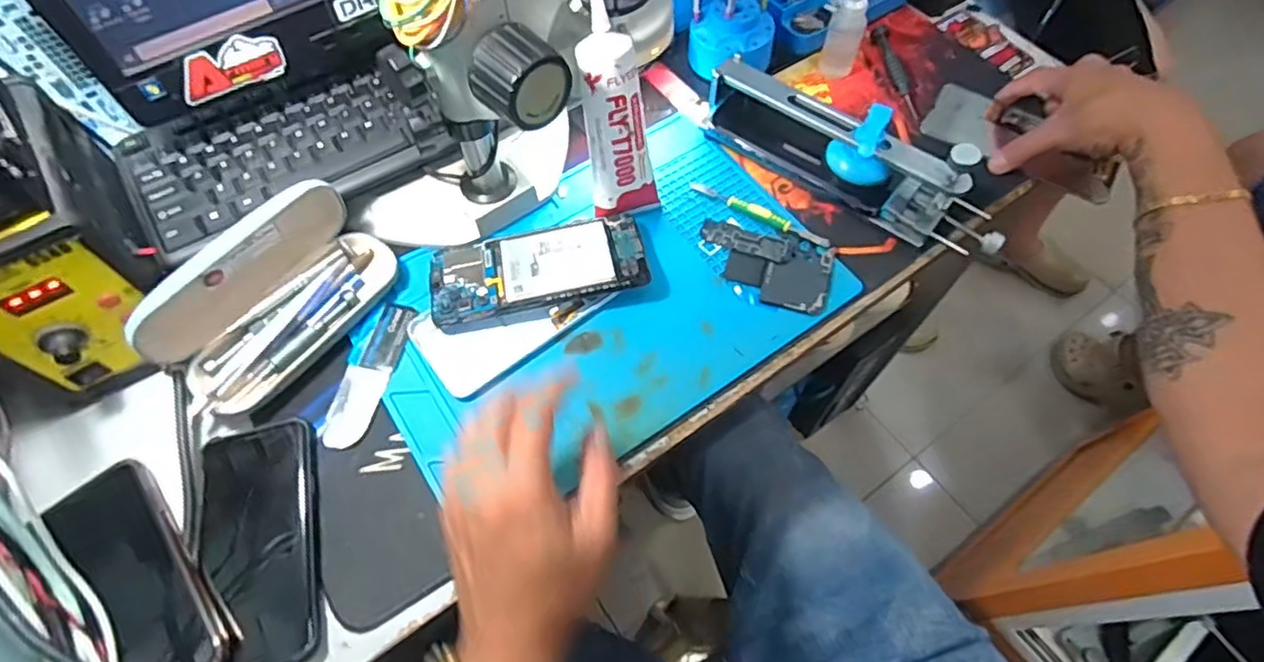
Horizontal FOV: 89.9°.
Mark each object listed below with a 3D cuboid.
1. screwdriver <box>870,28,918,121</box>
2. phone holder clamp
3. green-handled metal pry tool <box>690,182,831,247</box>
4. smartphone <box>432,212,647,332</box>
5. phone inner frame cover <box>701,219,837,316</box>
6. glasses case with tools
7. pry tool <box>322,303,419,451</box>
[{"bbox_3d":[0.247,-0.243,0.588,0.017,0.016,0.109,-9,62,-5],"label":"screwdriver"},{"bbox_3d":[0.173,-0.139,0.499,0.252,0.078,0.054,32,66,16],"label":"phone holder clamp"},{"bbox_3d":[0.102,-0.096,0.515,0.122,0.009,0.012,29,65,15],"label":"green-handled metal pry tool"},{"bbox_3d":[-0.071,-0.047,0.480,0.160,0.012,0.072,-12,55,-2],"label":"smartphone"},{"bbox_3d":[0.102,-0.050,0.493,0.103,0.006,0.062,16,63,9],"label":"phone inner frame cover"},{"bbox_3d":[-0.248,-0.026,0.441,0.076,0.076,0.157,33,66,17],"label":"glasses case with tools"},{"bbox_3d":[-0.187,0.031,0.453,0.029,0.005,0.111,10,62,5],"label":"pry tool"}]

